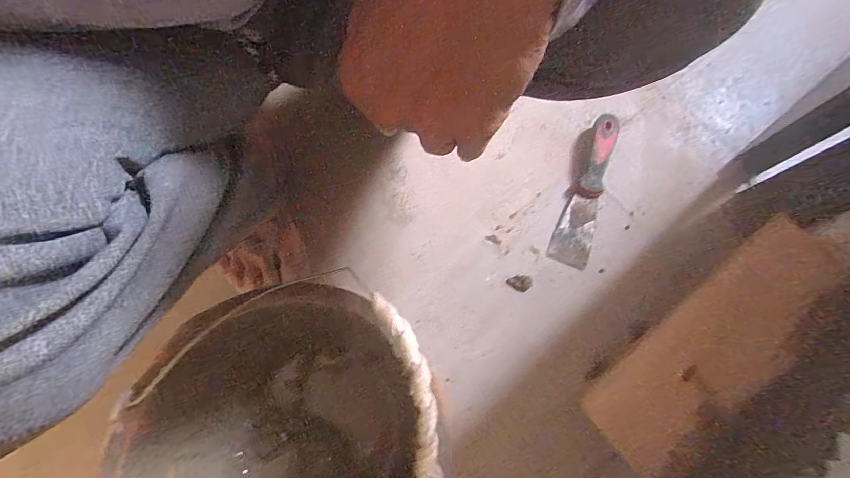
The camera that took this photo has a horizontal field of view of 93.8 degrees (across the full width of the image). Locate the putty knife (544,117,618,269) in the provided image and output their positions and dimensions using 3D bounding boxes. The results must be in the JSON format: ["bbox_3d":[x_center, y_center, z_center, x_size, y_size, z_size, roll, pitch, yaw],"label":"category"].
[{"bbox_3d":[0.202,-0.066,0.500,0.046,0.037,0.198,16,75,4],"label":"putty knife"}]

